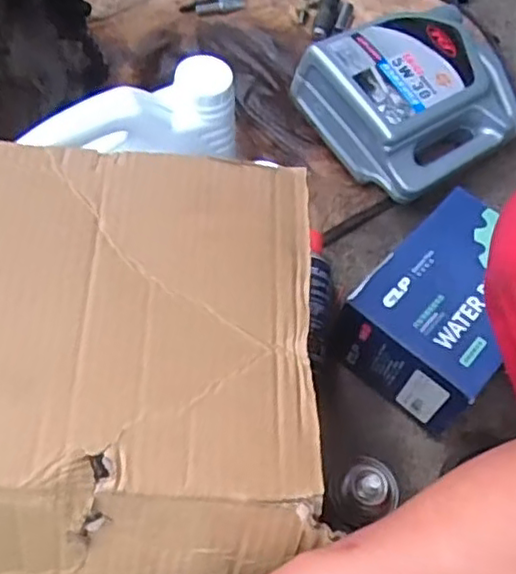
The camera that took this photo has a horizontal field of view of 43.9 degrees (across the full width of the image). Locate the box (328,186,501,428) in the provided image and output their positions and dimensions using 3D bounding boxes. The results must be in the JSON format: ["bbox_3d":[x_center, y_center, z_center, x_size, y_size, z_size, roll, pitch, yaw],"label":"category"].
[{"bbox_3d":[0.201,0.016,0.715,0.150,0.116,0.219,34,62,13],"label":"box"}]

